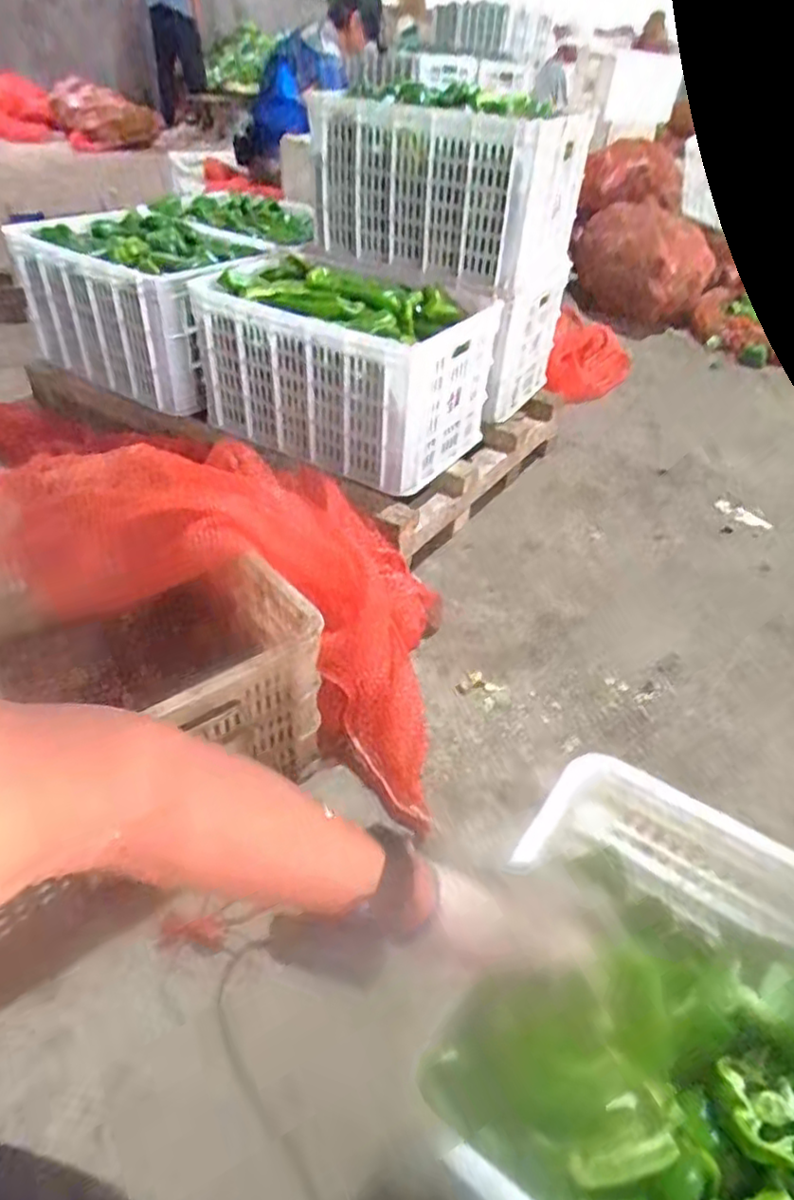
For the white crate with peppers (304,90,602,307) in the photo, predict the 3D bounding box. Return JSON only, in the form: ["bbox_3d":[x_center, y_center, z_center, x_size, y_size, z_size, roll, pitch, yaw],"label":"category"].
[{"bbox_3d":[0.092,-0.924,1.468,0.576,0.313,0.324,27,45,23],"label":"white crate with peppers"}]

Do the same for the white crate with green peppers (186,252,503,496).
[{"bbox_3d":[-0.126,-0.499,1.399,0.585,0.304,0.372,24,44,21],"label":"white crate with green peppers"}]

